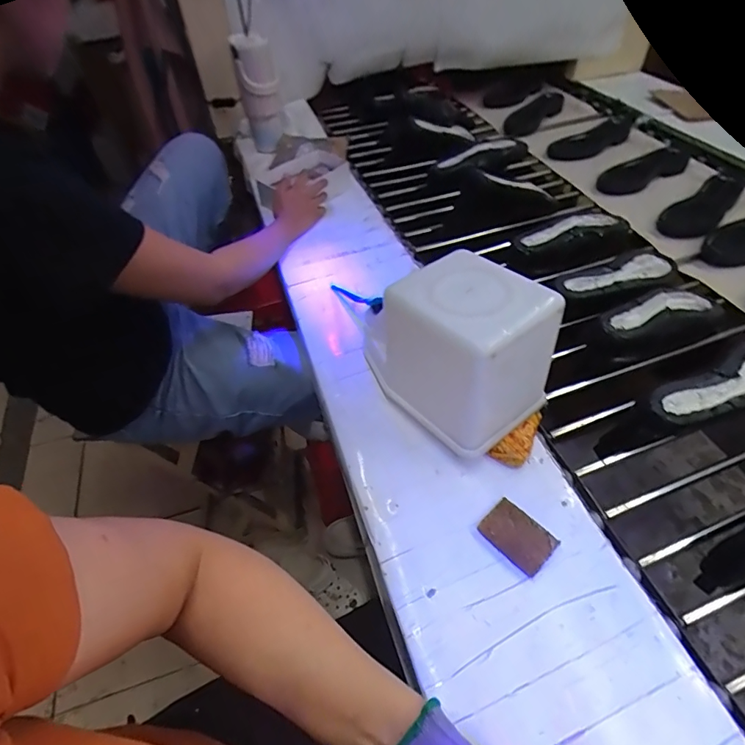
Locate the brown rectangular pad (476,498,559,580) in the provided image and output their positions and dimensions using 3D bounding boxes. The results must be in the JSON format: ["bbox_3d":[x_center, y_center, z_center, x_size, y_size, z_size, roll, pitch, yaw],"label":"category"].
[{"bbox_3d":[0.150,0.169,0.471,0.049,0.013,0.068,-36,56,-25],"label":"brown rectangular pad"}]

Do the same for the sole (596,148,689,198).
[{"bbox_3d":[0.631,-0.470,1.055,0.269,0.023,0.110,-21,51,-15],"label":"sole"}]

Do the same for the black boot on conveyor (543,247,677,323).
[{"bbox_3d":[0.397,-0.141,0.746,0.238,0.071,0.090,-23,52,-16],"label":"black boot on conveyor"}]

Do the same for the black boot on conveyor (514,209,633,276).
[{"bbox_3d":[0.373,-0.240,0.836,0.246,0.071,0.095,-21,51,-15],"label":"black boot on conveyor"}]

